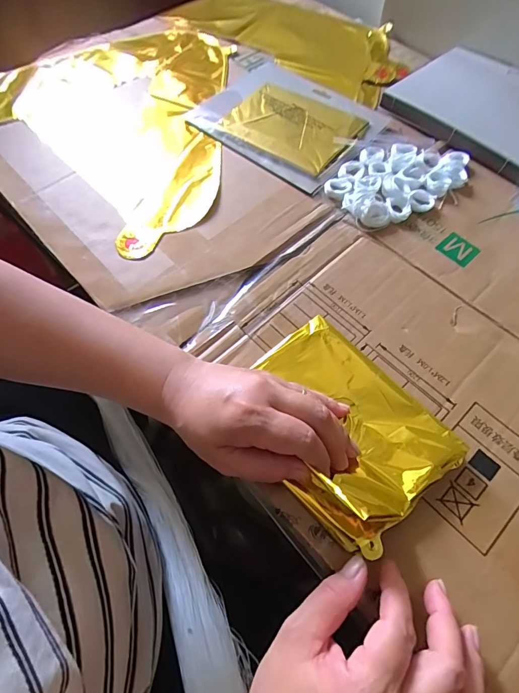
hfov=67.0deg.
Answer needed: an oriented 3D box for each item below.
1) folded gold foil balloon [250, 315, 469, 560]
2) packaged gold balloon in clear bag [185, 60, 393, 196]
[{"bbox_3d":[0.059,0.057,0.298,0.111,0.020,0.153,-36,68,-18],"label":"folded gold foil balloon"},{"bbox_3d":[0.037,-0.291,0.483,0.211,0.008,0.193,35,67,16],"label":"packaged gold balloon in clear bag"}]

